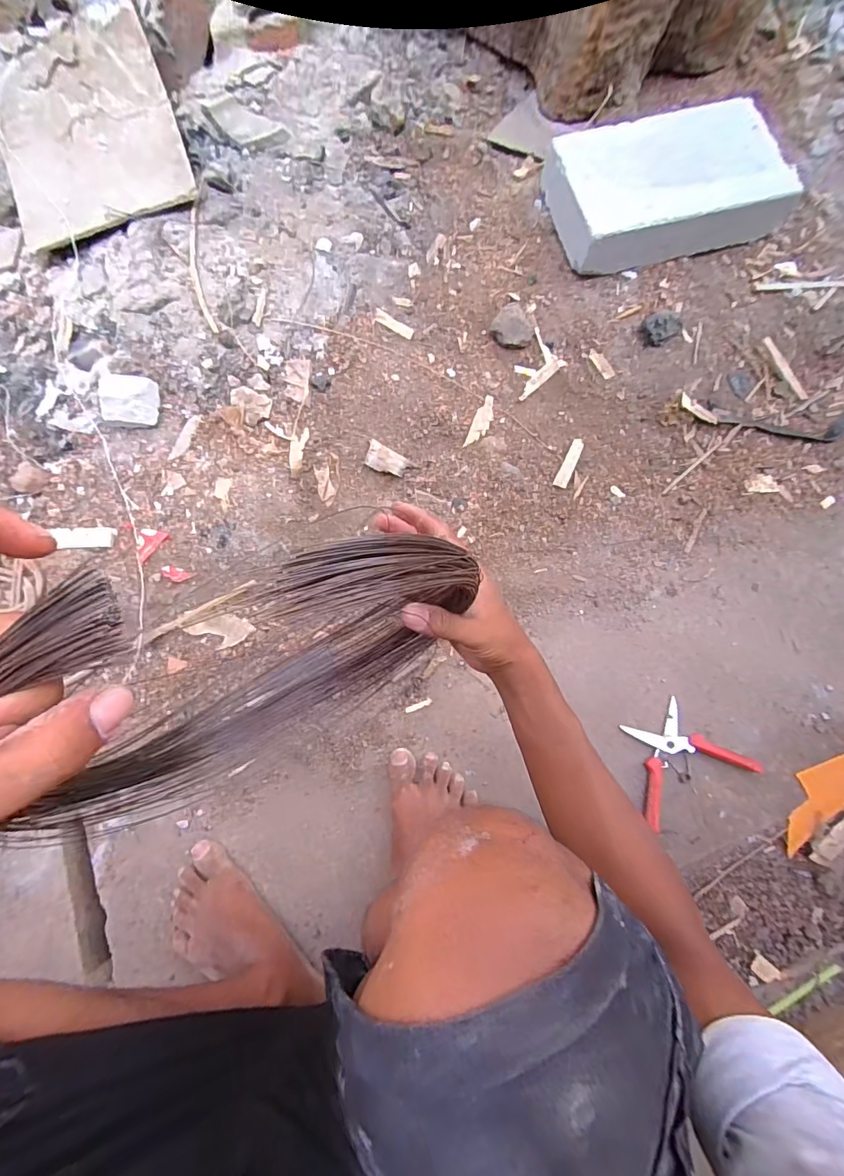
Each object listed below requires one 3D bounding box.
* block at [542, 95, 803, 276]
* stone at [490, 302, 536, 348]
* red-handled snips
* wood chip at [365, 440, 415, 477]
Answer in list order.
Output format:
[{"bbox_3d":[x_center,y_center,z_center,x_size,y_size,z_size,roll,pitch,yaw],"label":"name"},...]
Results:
[{"bbox_3d":[0.377,-0.617,0.726,0.330,0.086,0.208,-12,75,-3],"label":"block"},{"bbox_3d":[0.141,-0.396,0.716,0.063,0.029,0.059,0,74,0],"label":"stone"},{"bbox_3d":[0.336,0.220,0.622,0.156,0.024,0.127,-30,76,-8],"label":"red-handled snips"},{"bbox_3d":[-0.050,-0.184,0.686,0.065,0.008,0.039,30,72,-18],"label":"wood chip"}]

